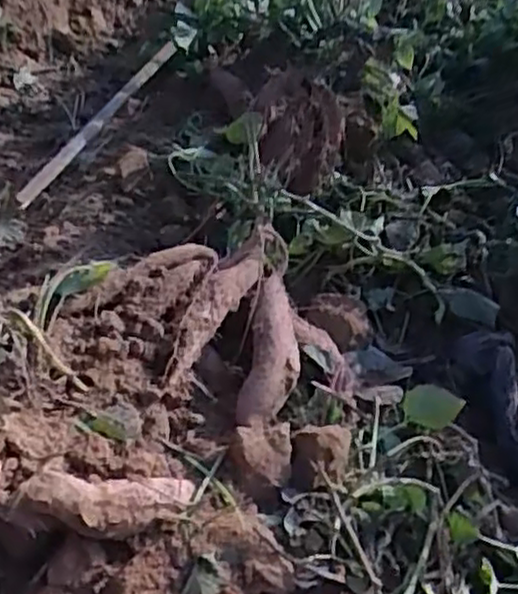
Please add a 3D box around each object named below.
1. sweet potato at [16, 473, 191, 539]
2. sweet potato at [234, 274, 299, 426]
[{"bbox_3d":[-0.128,0.187,0.654,0.171,0.038,0.058,12,31,-37],"label":"sweet potato"},{"bbox_3d":[0.019,0.062,0.852,0.062,0.060,0.215,8,39,3],"label":"sweet potato"}]

